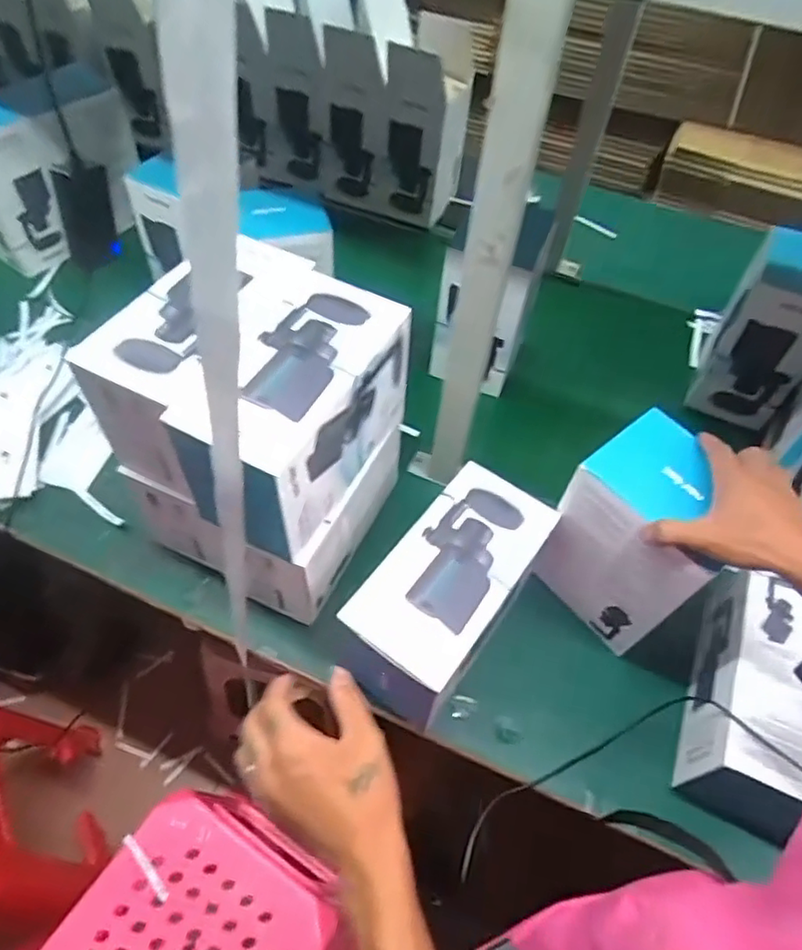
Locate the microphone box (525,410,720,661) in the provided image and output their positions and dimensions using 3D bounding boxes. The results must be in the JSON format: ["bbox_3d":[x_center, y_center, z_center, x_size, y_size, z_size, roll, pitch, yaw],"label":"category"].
[{"bbox_3d":[0.238,0.070,0.634,0.096,0.221,0.138,-34,62,-26],"label":"microphone box"}]

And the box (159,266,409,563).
[{"bbox_3d":[-0.103,-0.054,0.611,0.128,0.160,0.245,24,55,13],"label":"box"}]

